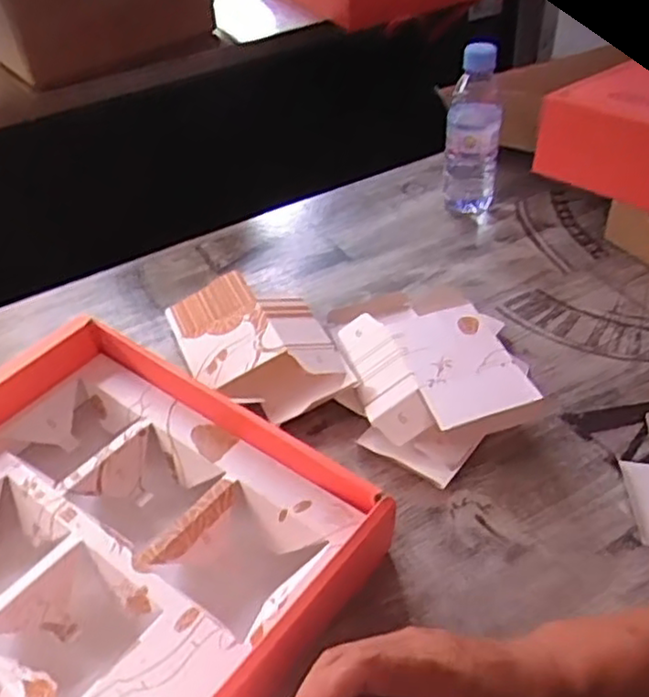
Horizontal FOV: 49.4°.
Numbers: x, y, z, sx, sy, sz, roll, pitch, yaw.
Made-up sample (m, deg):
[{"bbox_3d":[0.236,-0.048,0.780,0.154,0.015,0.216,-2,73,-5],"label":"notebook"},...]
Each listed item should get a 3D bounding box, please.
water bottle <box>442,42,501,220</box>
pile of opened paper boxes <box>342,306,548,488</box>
[{"bbox_3d":[0.167,-0.240,0.785,0.061,0.178,0.064,7,45,11],"label":"water bottle"},{"bbox_3d":[0.100,0.028,0.602,0.150,0.046,0.170,-7,44,-3],"label":"pile of opened paper boxes"}]

